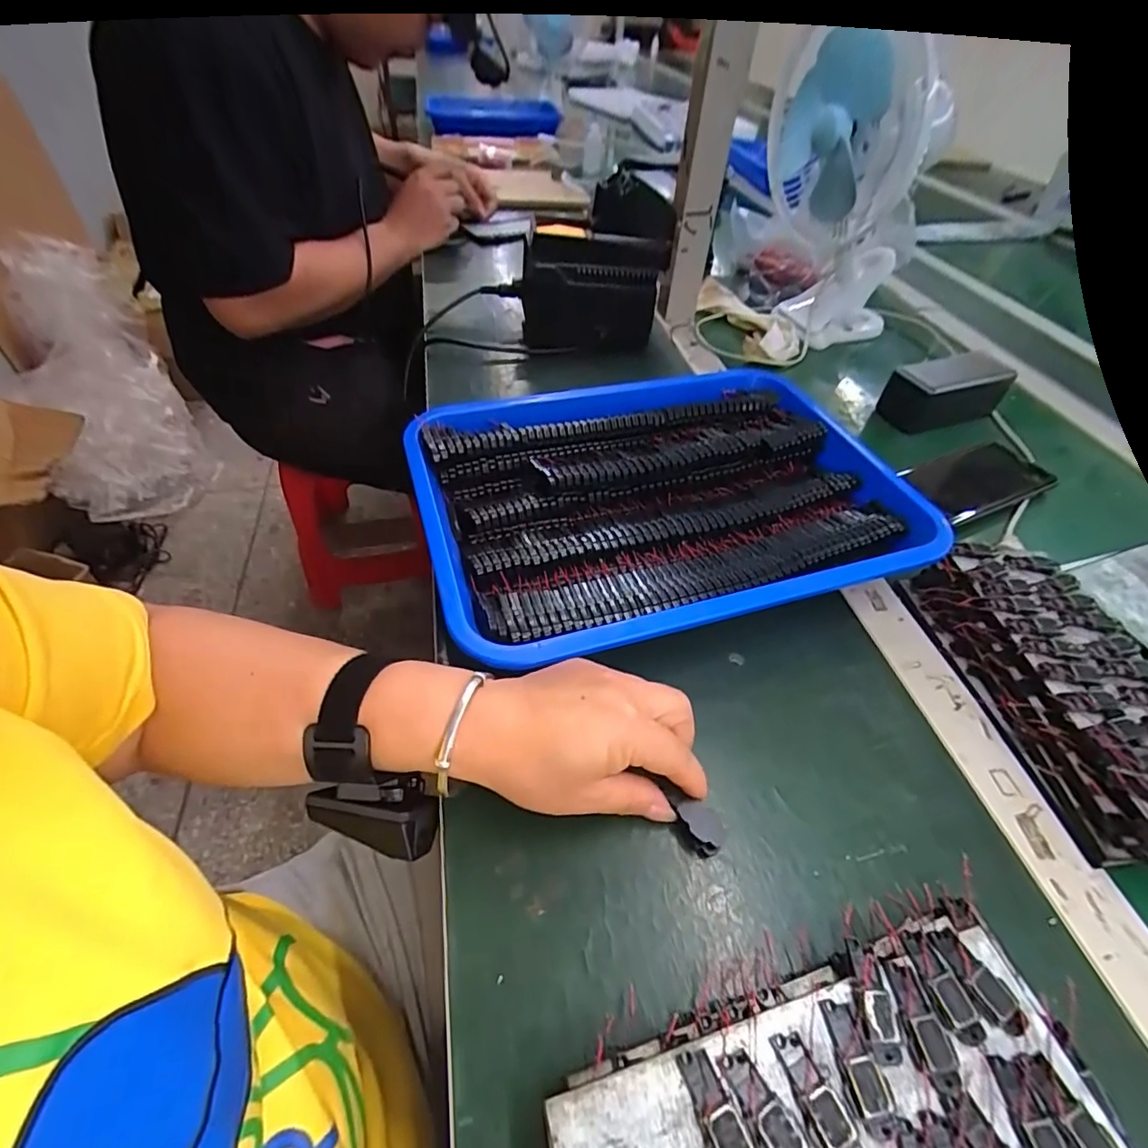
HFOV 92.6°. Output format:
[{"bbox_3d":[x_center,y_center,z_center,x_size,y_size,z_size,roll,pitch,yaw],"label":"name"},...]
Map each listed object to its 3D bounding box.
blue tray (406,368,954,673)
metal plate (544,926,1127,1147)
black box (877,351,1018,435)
[{"bbox_3d":[0.068,-0.061,0.427,0.362,0.049,0.264,-12,50,-15],"label":"blue tray"},{"bbox_3d":[0.094,0.199,0.193,0.194,0.006,0.078,-12,51,-13],"label":"metal plate"},{"bbox_3d":[0.393,-0.193,0.574,0.138,0.047,0.055,-13,50,-16],"label":"black box"}]

